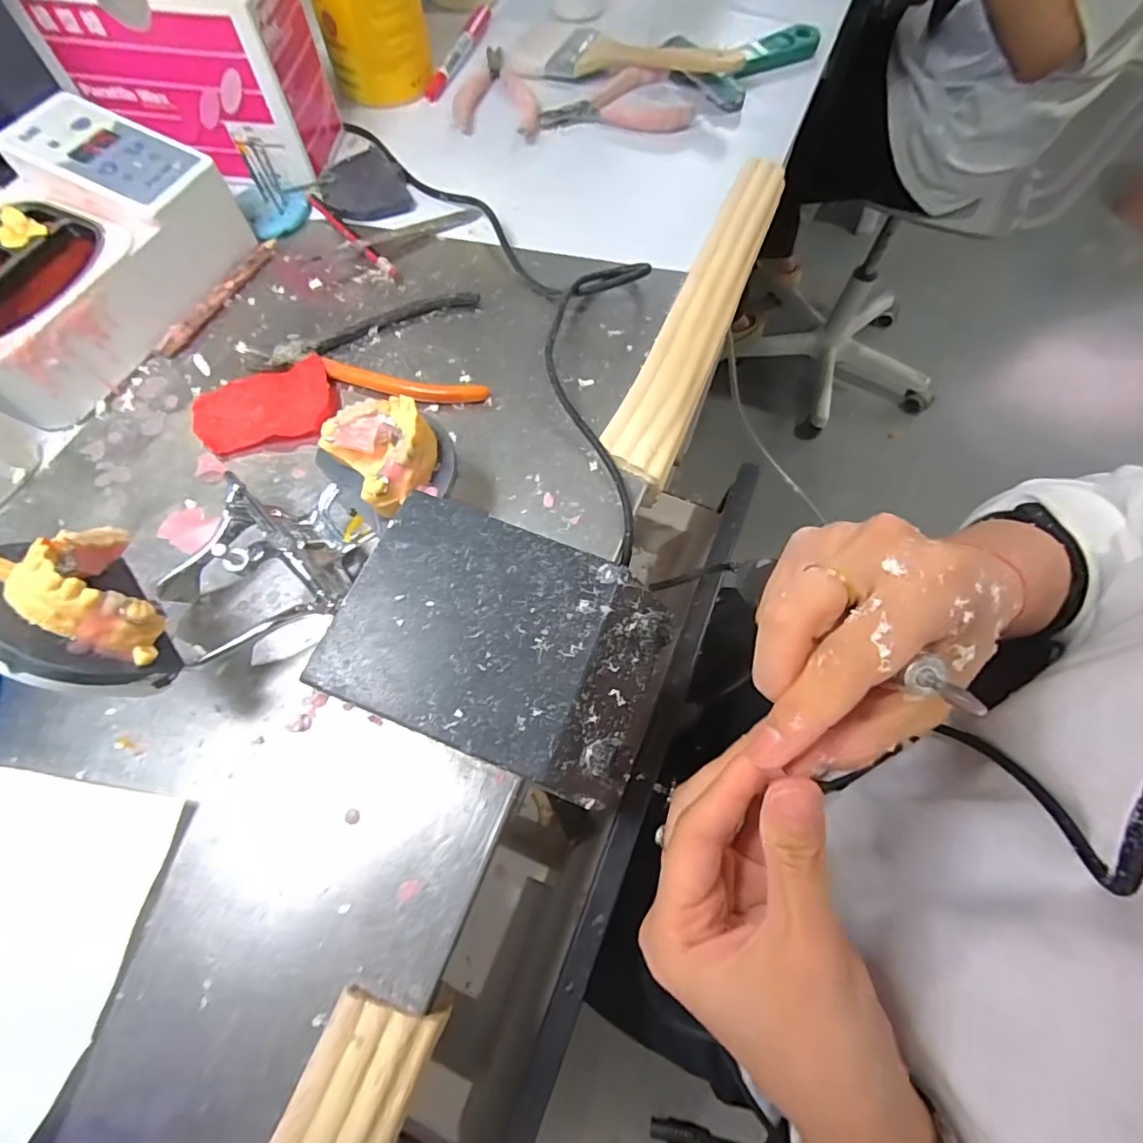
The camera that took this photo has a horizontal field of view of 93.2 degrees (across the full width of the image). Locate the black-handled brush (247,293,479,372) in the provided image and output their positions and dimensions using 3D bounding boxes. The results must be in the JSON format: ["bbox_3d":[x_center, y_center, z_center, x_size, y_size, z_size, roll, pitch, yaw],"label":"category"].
[{"bbox_3d":[-0.134,-0.162,0.356,0.147,0.010,0.021,-27,71,-13],"label":"black-handled brush"}]

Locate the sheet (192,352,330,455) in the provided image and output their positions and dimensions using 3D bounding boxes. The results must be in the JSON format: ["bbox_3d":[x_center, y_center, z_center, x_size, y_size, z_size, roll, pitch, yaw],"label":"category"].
[{"bbox_3d":[-0.187,-0.100,0.326,0.077,0.009,0.053,-11,68,-7],"label":"sheet"}]

